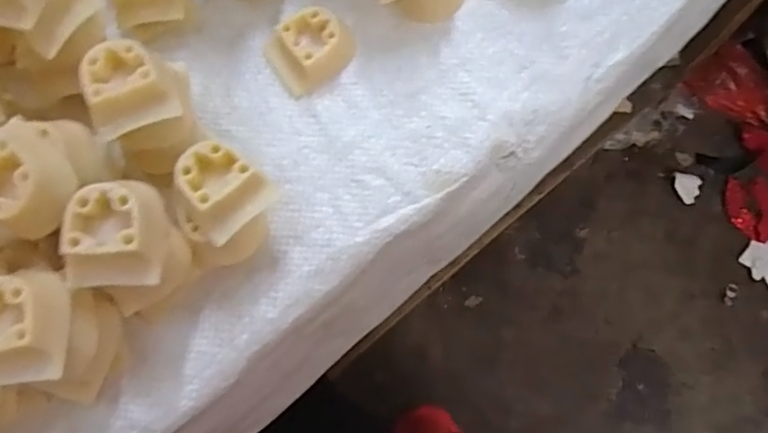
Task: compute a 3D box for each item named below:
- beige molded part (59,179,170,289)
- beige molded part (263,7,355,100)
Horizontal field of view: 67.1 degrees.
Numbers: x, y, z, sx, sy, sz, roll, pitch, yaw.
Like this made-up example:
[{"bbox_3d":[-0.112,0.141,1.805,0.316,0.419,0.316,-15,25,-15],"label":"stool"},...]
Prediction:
[{"bbox_3d":[-0.113,0.006,0.241,0.037,0.019,0.043,-3,74,1],"label":"beige molded part"},{"bbox_3d":[-0.039,-0.092,0.314,0.045,0.017,0.038,-32,76,-7],"label":"beige molded part"}]

